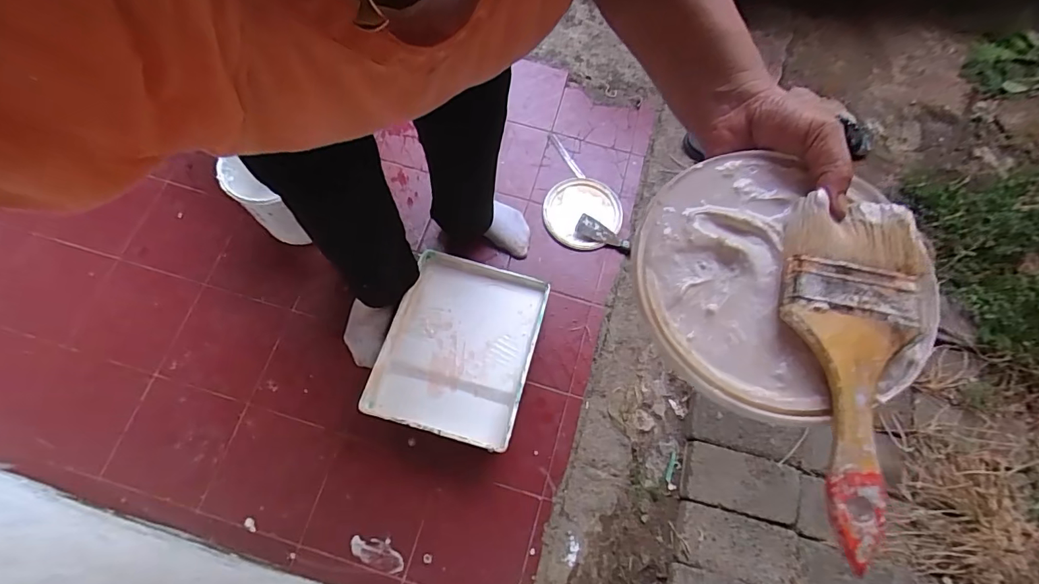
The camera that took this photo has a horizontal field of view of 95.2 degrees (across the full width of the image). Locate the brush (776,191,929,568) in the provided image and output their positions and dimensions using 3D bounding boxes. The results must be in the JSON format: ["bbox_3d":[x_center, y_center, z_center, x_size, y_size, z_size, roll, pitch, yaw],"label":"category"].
[{"bbox_3d":[0.193,0.039,0.274,0.072,0.022,0.204,10,71,3],"label":"brush"}]

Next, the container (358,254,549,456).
[{"bbox_3d":[-0.119,0.108,0.981,0.290,0.065,0.368,16,71,2],"label":"container"}]

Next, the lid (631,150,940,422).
[{"bbox_3d":[0.159,-0.012,0.302,0.162,0.028,0.171,0,68,-1],"label":"lid"}]

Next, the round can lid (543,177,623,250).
[{"bbox_3d":[0.149,-0.192,1.121,0.184,0.010,0.178,1,71,-3],"label":"round can lid"}]

